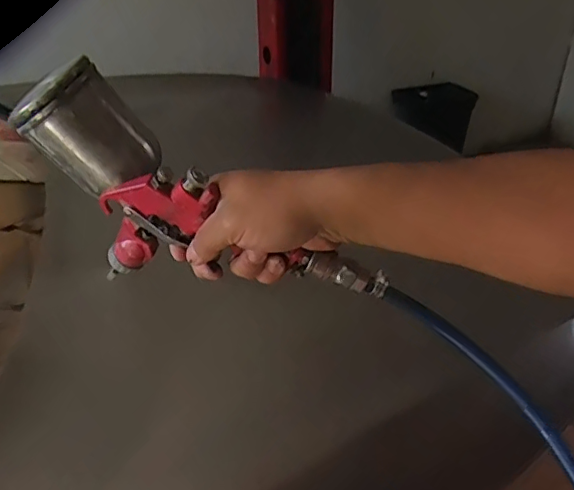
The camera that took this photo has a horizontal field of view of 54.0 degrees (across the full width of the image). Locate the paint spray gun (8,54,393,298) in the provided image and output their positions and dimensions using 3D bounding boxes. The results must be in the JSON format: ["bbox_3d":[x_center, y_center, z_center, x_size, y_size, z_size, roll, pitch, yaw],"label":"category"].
[{"bbox_3d":[-0.072,-0.021,0.451,0.300,0.123,0.072,31,35,2],"label":"paint spray gun"}]

